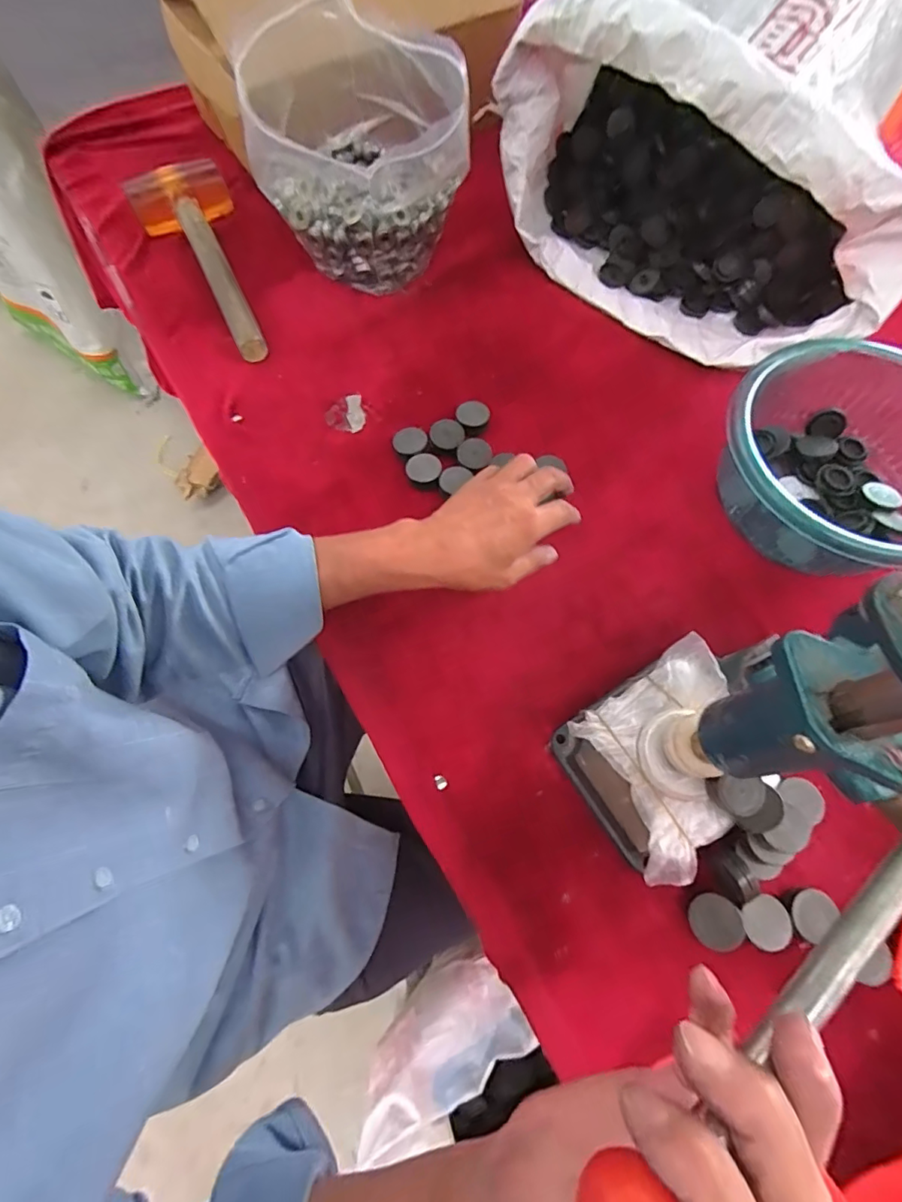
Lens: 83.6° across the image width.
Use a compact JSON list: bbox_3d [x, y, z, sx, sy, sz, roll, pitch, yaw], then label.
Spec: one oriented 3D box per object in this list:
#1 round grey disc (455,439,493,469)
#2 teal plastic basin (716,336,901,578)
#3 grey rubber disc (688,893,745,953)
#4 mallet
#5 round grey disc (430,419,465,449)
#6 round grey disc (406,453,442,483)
[{"bbox_3d":[0.023,-0.140,0.480,0.031,0.005,0.032,0,67,0],"label":"round grey disc"},{"bbox_3d":[0.331,-0.131,0.445,0.188,0.078,0.192,0,67,0],"label":"teal plastic basin"},{"bbox_3d":[0.177,0.215,0.338,0.031,0.004,0.033,-7,72,21],"label":"grey rubber disc"},{"bbox_3d":[-0.265,-0.379,0.561,0.103,0.054,0.275,-26,70,-11],"label":"mallet"},{"bbox_3d":[-0.004,-0.162,0.488,0.033,0.007,0.033,0,67,0],"label":"round grey disc"},{"bbox_3d":[-0.026,-0.125,0.479,0.032,0.010,0.029,-18,68,-8],"label":"round grey disc"}]

